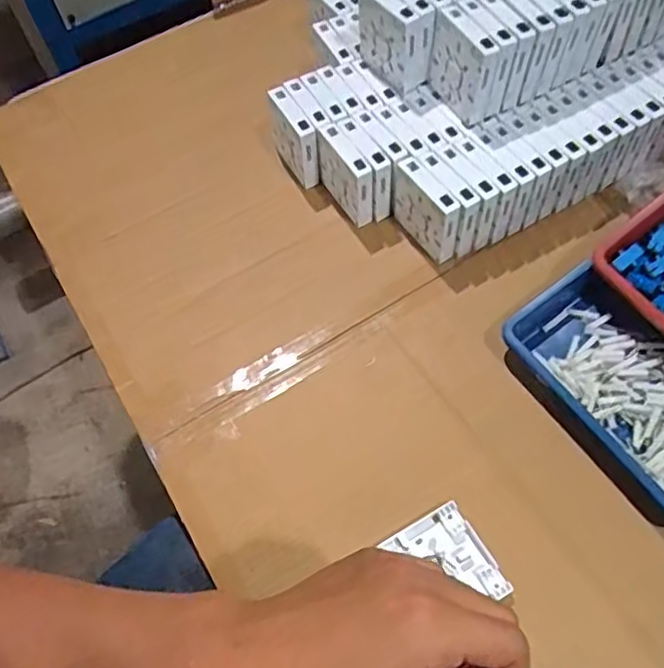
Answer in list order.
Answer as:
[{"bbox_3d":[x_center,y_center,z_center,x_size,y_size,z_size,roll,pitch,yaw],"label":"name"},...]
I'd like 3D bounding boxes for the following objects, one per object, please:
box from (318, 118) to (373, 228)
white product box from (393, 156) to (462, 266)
[{"bbox_3d":[0.016,-0.177,0.711,0.026,0.082,0.087,-27,61,-12],"label":"box"},{"bbox_3d":[0.100,-0.131,0.677,0.024,0.081,0.088,-31,62,-13],"label":"white product box"}]

